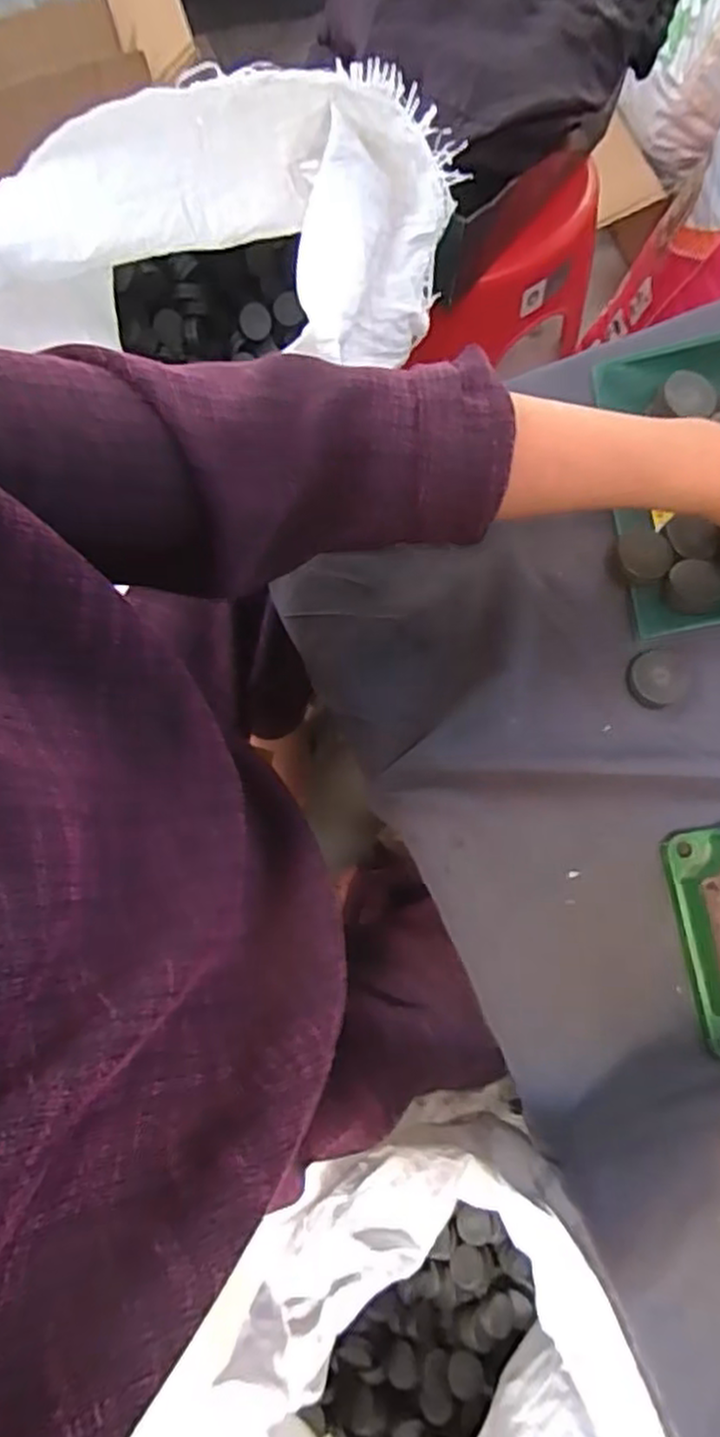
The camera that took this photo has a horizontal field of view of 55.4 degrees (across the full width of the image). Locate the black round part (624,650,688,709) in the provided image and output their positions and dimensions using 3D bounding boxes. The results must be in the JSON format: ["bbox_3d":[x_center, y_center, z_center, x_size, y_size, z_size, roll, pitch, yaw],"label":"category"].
[{"bbox_3d":[0.174,-0.024,0.398,0.034,0.013,0.033,0,77,-1],"label":"black round part"}]

